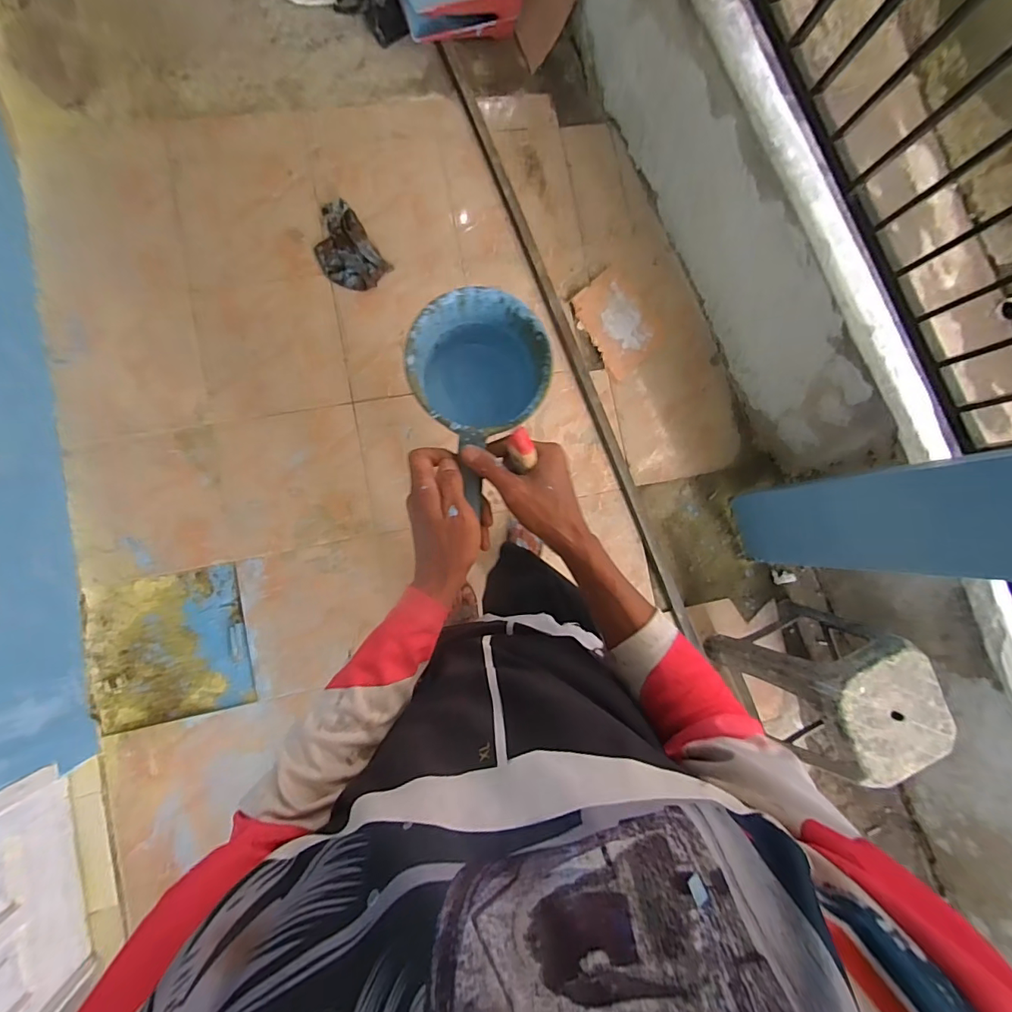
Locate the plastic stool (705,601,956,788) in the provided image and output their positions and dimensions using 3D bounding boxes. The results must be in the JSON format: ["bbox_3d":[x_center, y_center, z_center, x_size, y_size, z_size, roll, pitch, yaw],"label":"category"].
[{"bbox_3d":[0.858,0.468,1.334,0.357,0.480,0.312,-26,91,-7],"label":"plastic stool"}]

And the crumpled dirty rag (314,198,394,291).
[{"bbox_3d":[-0.486,-0.775,1.461,0.178,0.038,0.284,-37,93,-7],"label":"crumpled dirty rag"}]

